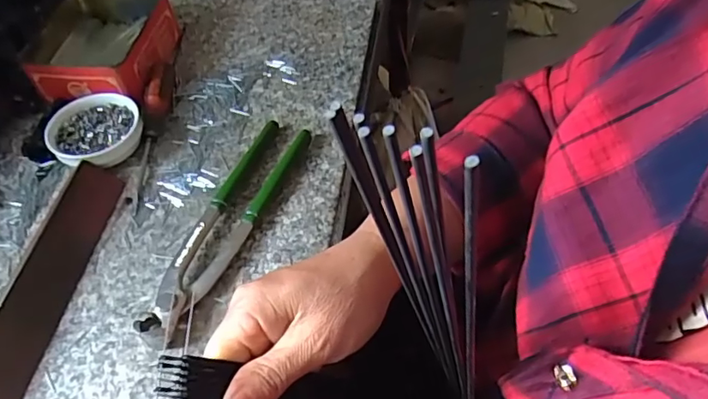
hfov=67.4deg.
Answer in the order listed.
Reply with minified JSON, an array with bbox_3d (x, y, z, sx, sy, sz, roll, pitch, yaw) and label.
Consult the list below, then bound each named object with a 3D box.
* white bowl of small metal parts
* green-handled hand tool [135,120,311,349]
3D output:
[{"bbox_3d":[-0.210,-0.053,0.435,0.070,0.027,0.066,-1,52,2],"label":"white bowl of small metal parts"},{"bbox_3d":[-0.094,0.014,0.385,0.044,0.017,0.196,18,55,16],"label":"green-handled hand tool"}]

